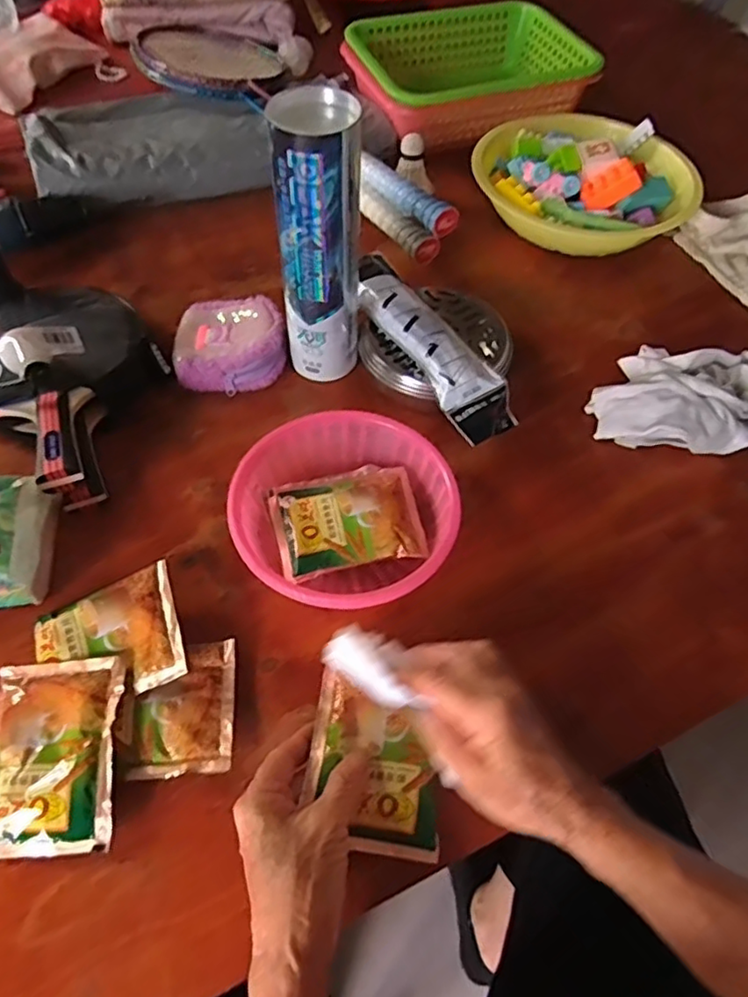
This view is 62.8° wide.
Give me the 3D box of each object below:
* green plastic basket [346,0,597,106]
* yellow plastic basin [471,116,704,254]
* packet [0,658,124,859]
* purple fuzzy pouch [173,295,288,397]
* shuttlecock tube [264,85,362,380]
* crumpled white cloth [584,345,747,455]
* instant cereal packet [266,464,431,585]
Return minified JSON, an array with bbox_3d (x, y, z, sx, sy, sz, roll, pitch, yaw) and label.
[{"bbox_3d":[0.124,-0.581,0.840,0.295,0.086,0.200,-17,58,-12],"label":"green plastic basket"},{"bbox_3d":[0.241,-0.365,0.716,0.252,0.074,0.228,30,61,17],"label":"yellow plastic basin"},{"bbox_3d":[-0.205,0.161,0.388,0.082,0.009,0.112,-4,65,2],"label":"packet"},{"bbox_3d":[-0.140,-0.152,0.594,0.105,0.043,0.110,-8,57,-7],"label":"purple fuzzy pouch"},{"bbox_3d":[-0.045,-0.204,0.509,0.067,0.215,0.066,-4,57,-4],"label":"shuttlecock tube"},{"bbox_3d":[0.306,-0.087,0.562,0.205,0.052,0.103,1,57,-1],"label":"crumpled white cloth"},{"bbox_3d":[-0.022,0.014,0.481,0.110,0.014,0.087,-12,56,-7],"label":"instant cereal packet"}]

